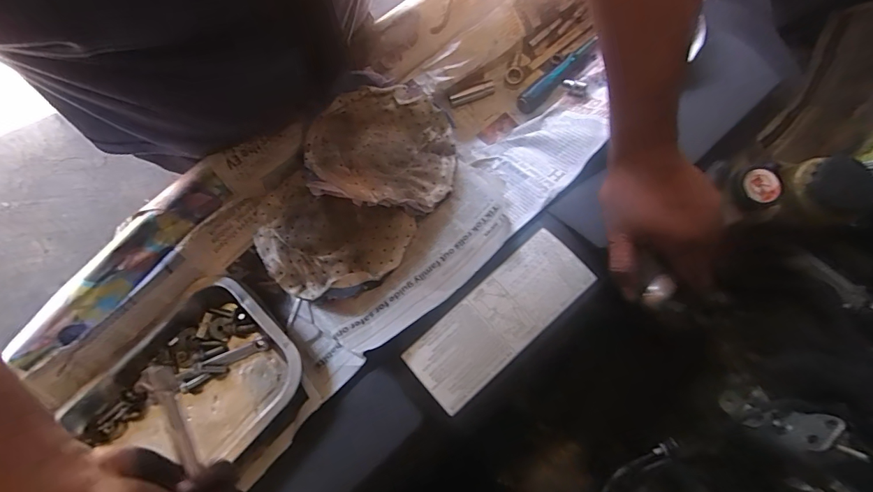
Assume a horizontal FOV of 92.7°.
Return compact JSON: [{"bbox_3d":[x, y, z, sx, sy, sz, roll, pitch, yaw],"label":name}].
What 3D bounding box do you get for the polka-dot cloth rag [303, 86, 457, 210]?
[{"bbox_3d":[-0.065,-0.116,0.473,0.170,0.032,0.144,3,80,0],"label":"polka-dot cloth rag"}]

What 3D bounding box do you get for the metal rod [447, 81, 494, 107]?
[{"bbox_3d":[0.047,-0.205,0.561,0.063,0.015,0.019,-25,81,-5],"label":"metal rod"}]

